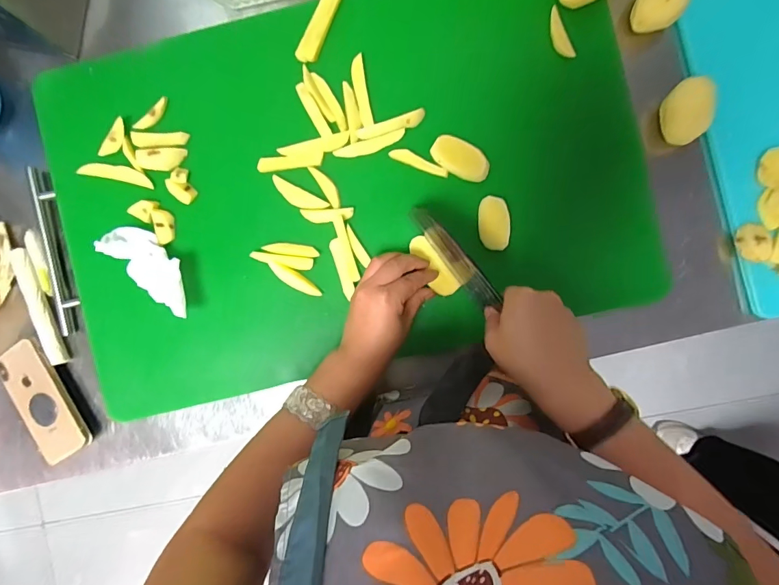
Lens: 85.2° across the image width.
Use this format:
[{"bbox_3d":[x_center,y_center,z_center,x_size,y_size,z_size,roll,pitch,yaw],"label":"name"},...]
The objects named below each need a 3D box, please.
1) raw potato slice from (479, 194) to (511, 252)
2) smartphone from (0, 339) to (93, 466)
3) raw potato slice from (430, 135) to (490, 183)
[{"bbox_3d":[0.114,-0.075,0.464,0.031,0.017,0.057,-6,90,2],"label":"raw potato slice"},{"bbox_3d":[-0.405,0.128,0.493,0.063,0.010,0.138,-28,93,4],"label":"smartphone"},{"bbox_3d":[0.077,-0.144,0.459,0.065,0.015,0.032,33,91,2],"label":"raw potato slice"}]

